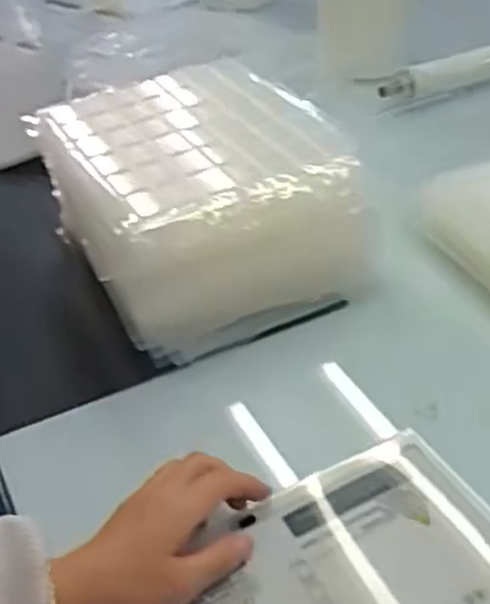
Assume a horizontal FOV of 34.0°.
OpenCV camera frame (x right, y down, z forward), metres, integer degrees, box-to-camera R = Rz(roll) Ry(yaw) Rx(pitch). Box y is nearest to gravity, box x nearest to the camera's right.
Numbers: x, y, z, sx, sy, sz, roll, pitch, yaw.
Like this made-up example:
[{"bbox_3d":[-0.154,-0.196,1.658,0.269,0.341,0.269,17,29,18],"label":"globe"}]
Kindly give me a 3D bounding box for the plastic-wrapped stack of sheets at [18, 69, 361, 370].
[{"bbox_3d":[-0.046,-0.105,0.805,0.253,0.128,0.335,-17,40,-16],"label":"plastic-wrapped stack of sheets"}]

